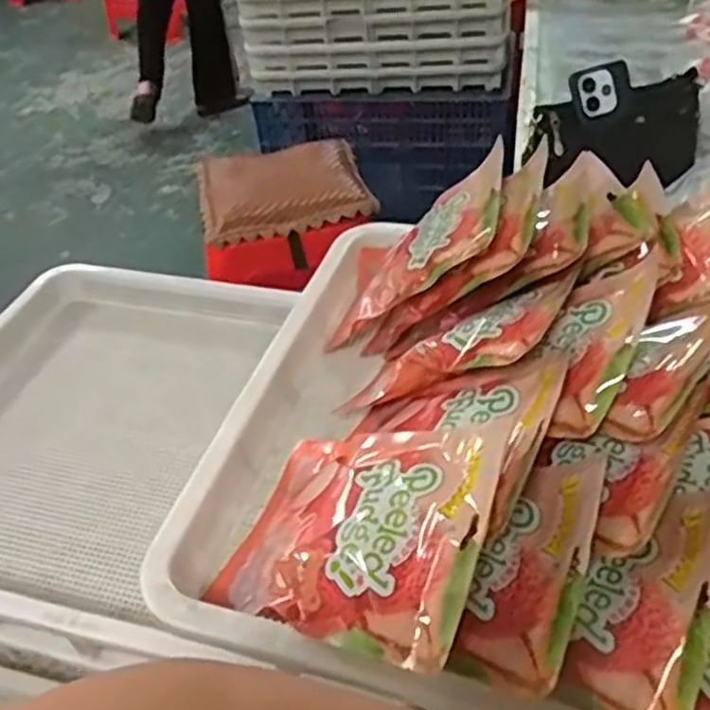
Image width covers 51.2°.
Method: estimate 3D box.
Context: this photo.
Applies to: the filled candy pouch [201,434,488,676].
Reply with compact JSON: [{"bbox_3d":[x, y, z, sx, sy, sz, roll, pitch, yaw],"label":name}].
[{"bbox_3d":[-0.005,0.111,0.486,0.217,0.024,0.144,-7,45,48],"label":"filled candy pouch"}]

